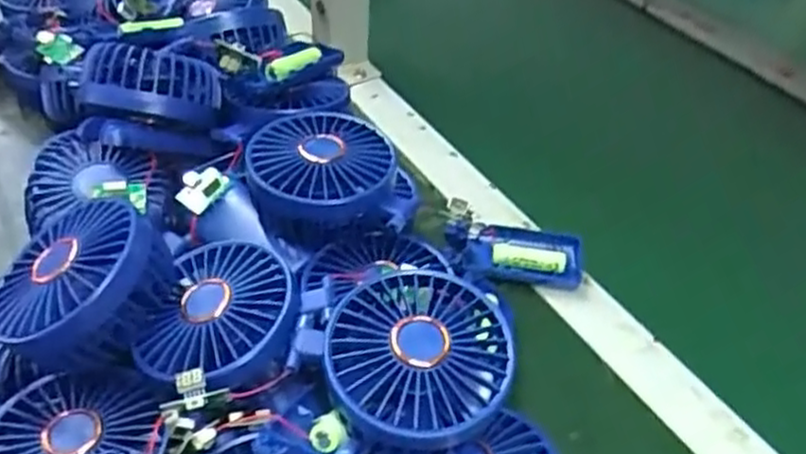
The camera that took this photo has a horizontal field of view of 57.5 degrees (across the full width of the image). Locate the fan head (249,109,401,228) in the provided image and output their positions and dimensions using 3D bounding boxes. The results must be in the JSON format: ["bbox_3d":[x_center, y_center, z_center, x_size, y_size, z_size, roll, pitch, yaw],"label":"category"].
[{"bbox_3d":[-0.046,-0.036,0.437,0.081,0.032,0.077,2,42,-2],"label":"fan head"}]

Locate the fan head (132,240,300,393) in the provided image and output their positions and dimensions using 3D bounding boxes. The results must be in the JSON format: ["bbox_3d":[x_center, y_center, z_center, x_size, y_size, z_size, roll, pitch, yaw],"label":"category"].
[{"bbox_3d":[-0.089,0.045,0.374,0.077,0.031,0.080,10,42,6],"label":"fan head"}]

